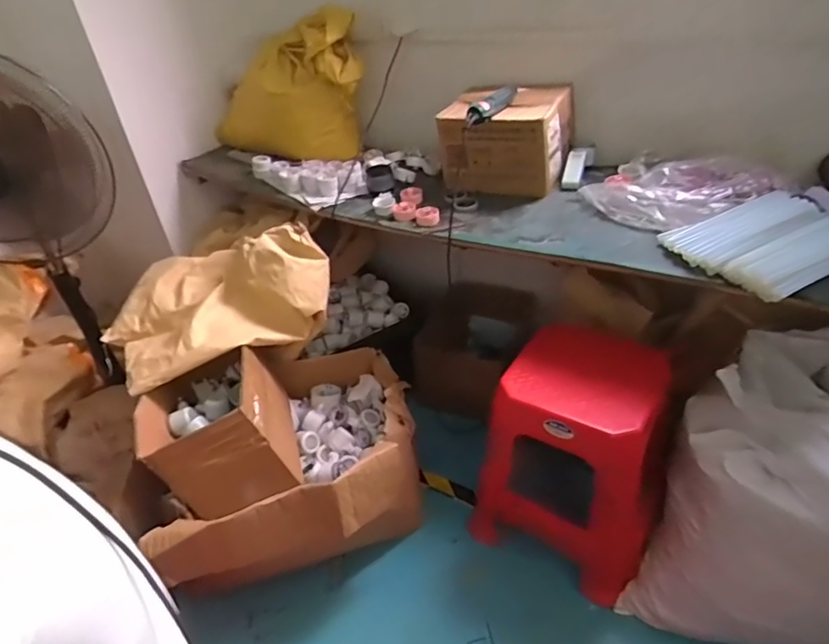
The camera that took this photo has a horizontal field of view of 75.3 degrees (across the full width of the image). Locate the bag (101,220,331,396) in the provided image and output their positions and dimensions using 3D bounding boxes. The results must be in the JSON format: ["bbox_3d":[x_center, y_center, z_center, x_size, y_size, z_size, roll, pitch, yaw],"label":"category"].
[{"bbox_3d":[-0.493,-0.082,1.326,0.506,0.204,0.379,-22,39,-21],"label":"bag"}]

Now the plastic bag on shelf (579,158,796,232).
[{"bbox_3d":[0.535,-0.279,1.120,0.229,0.103,0.305,-23,39,-22],"label":"plastic bag on shelf"}]

